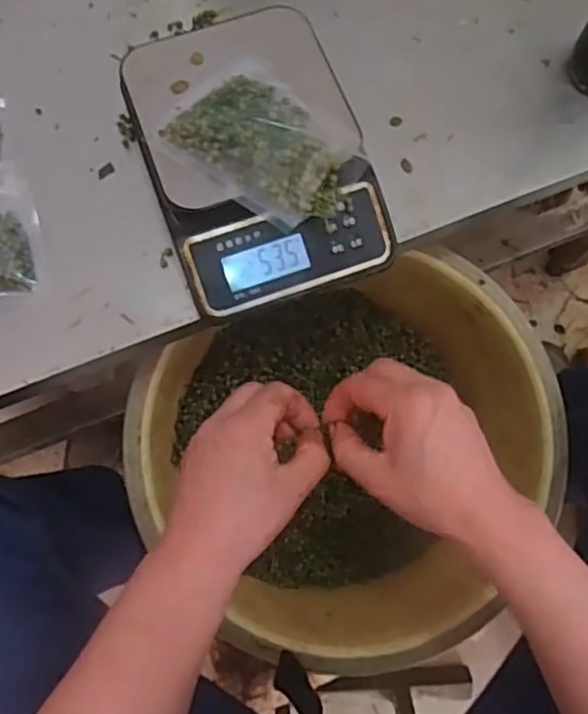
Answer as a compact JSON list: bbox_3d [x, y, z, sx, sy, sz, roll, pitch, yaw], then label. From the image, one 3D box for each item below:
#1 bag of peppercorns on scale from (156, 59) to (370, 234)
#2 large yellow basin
[{"bbox_3d":[-0.019,-0.147,0.440,0.132,0.032,0.092,41,77,9],"label":"bag of peppercorns on scale"},{"bbox_3d":[0.054,0.101,0.598,0.356,0.167,0.319,-18,76,-7],"label":"large yellow basin"}]

